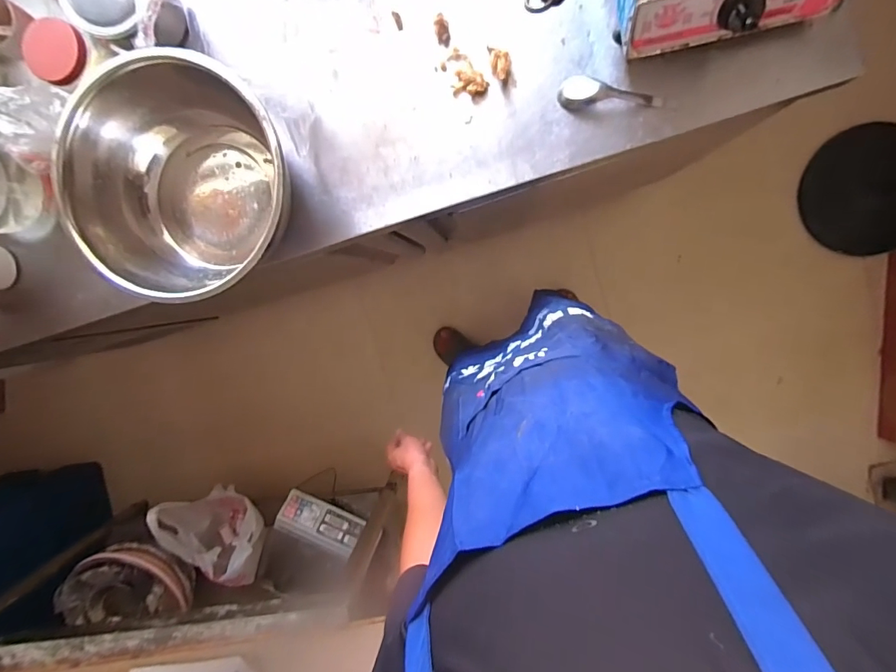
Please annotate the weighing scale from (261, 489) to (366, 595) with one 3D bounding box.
[{"bbox_3d":[-0.448,0.678,1.392,0.286,0.119,0.268,19,98,2],"label":"weighing scale"}]

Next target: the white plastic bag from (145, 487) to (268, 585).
[{"bbox_3d":[-0.703,0.625,1.384,0.248,0.249,0.314,-12,96,6],"label":"white plastic bag"}]

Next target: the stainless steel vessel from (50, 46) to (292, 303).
[{"bbox_3d":[-0.387,-0.215,0.659,0.322,0.146,0.306,-3,97,5],"label":"stainless steel vessel"}]

